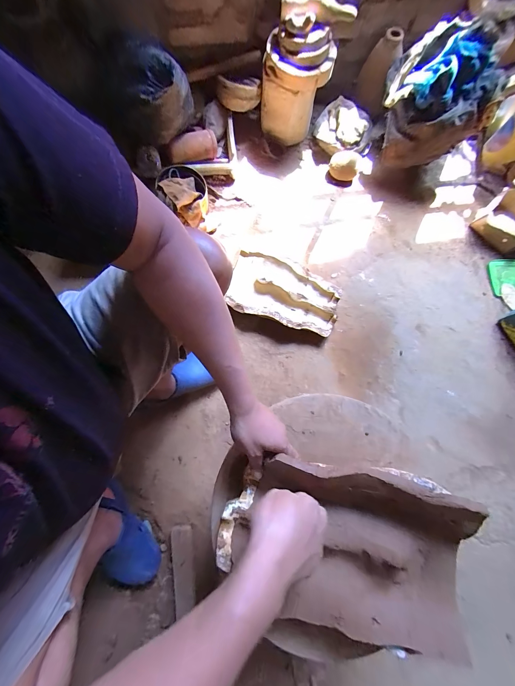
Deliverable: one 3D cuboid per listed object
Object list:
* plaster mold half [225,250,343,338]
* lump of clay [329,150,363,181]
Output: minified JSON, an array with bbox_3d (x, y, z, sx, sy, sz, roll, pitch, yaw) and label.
[{"bbox_3d":[0.085,-0.156,0.806,0.347,0.063,0.212,17,77,3],"label":"plaster mold half"},{"bbox_3d":[0.325,-0.658,0.941,0.104,0.058,0.100,0,77,-1],"label":"lump of clay"}]

